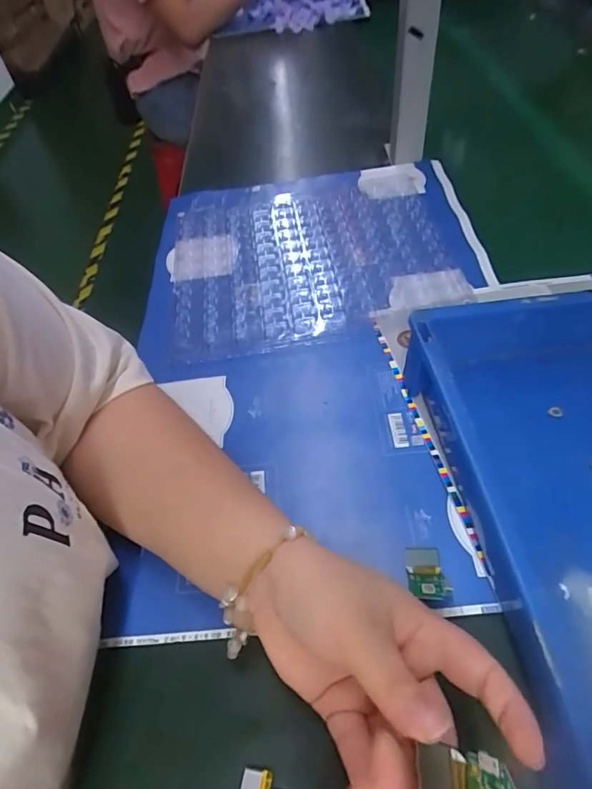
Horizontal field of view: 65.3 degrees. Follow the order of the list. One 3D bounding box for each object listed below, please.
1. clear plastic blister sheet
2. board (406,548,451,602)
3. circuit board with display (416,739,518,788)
[{"bbox_3d":[0.017,-0.160,0.515,0.309,0.020,0.264,-10,53,-2],"label":"clear plastic blister sheet"},{"bbox_3d":[0.083,0.114,0.295,0.023,0.004,0.036,-9,32,9],"label":"board"},{"bbox_3d":[0.061,0.140,0.166,0.004,0.037,0.024,8,70,-39],"label":"circuit board with display"}]

